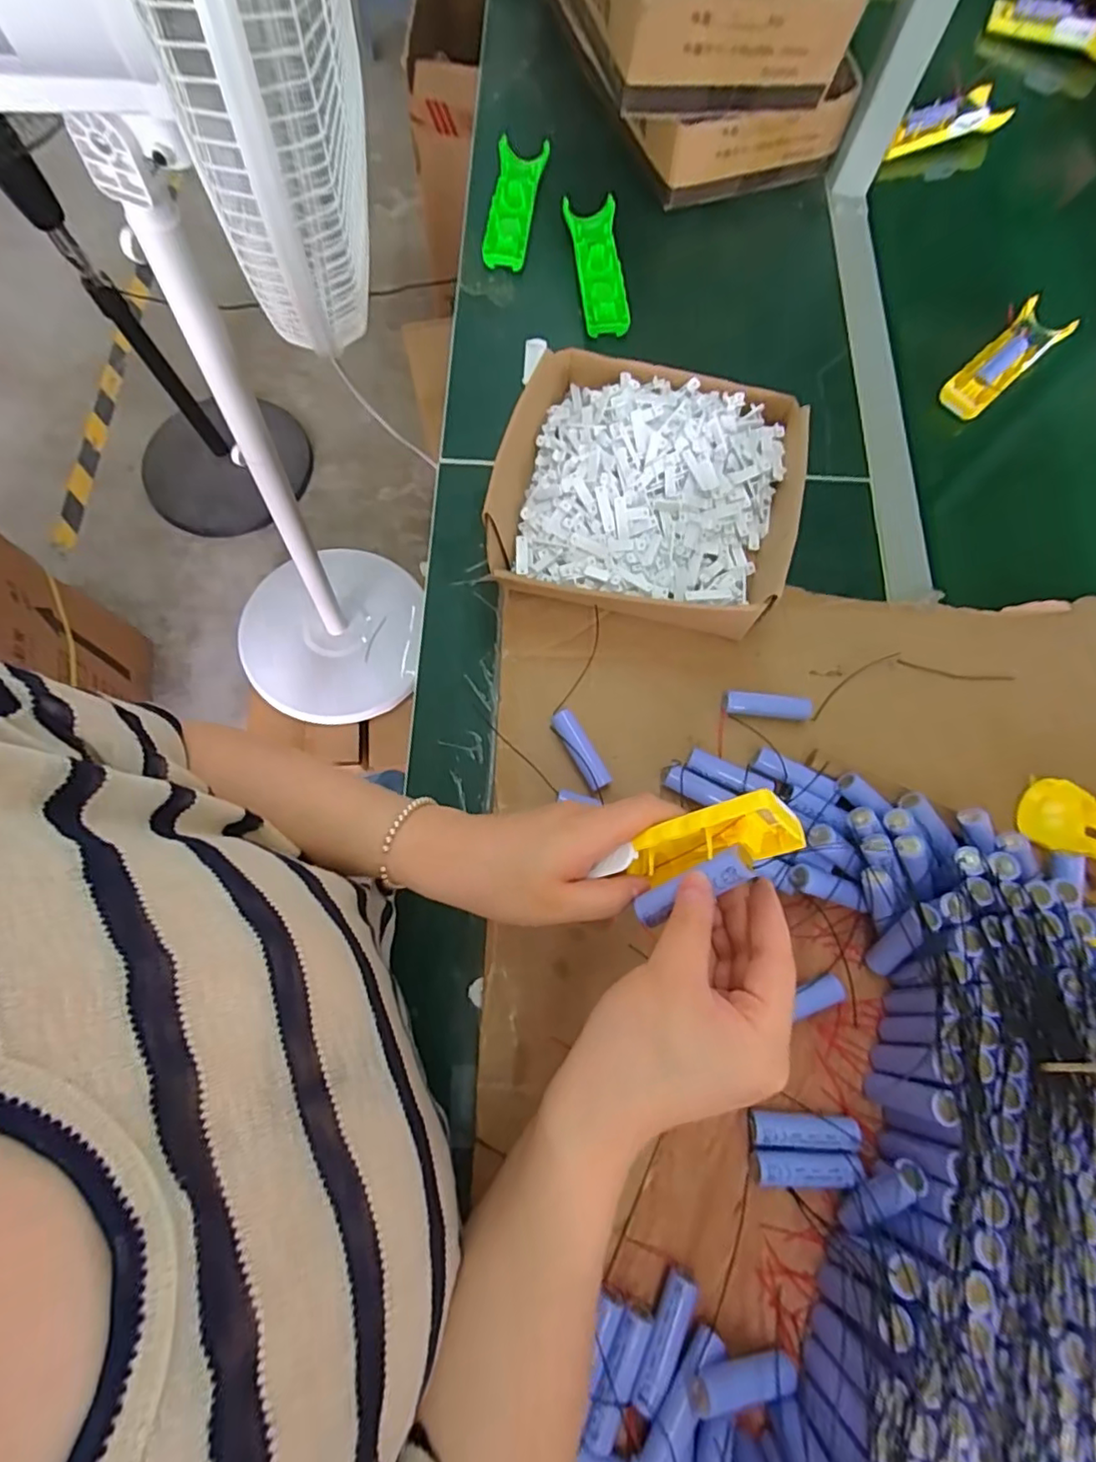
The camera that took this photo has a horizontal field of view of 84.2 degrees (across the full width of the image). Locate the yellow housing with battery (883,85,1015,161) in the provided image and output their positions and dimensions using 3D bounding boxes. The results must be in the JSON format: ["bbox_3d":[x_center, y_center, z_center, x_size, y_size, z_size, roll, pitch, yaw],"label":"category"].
[{"bbox_3d":[0.473,-0.720,0.718,0.158,0.037,0.042,-25,76,-9],"label":"yellow housing with battery"}]

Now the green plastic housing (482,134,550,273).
[{"bbox_3d":[-0.035,-0.559,0.637,0.046,0.031,0.163,7,73,0],"label":"green plastic housing"}]

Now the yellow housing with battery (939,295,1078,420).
[{"bbox_3d":[0.453,-0.367,0.603,0.148,0.028,0.048,-42,79,-13],"label":"yellow housing with battery"}]

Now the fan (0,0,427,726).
[{"bbox_3d":[-0.349,-0.346,0.695,0.408,1.066,0.438,-7,73,-4],"label":"fan"}]

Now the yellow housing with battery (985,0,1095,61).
[{"bbox_3d":[0.663,-0.916,0.791,0.171,0.032,0.039,20,73,4],"label":"yellow housing with battery"}]

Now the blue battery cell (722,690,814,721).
[{"bbox_3d":[0.173,-0.019,0.475,0.068,0.015,0.017,7,73,0],"label":"blue battery cell"}]

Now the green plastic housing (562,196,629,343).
[{"bbox_3d":[0.051,-0.478,0.618,0.045,0.020,0.172,-7,73,-4],"label":"green plastic housing"}]

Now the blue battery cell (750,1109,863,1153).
[{"bbox_3d":[0.162,0.252,0.383,0.066,0.018,0.019,2,73,-2],"label":"blue battery cell"}]

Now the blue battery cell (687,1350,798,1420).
[{"bbox_3d":[0.109,0.358,0.332,0.066,0.016,0.014,8,72,-21],"label":"blue battery cell"}]

